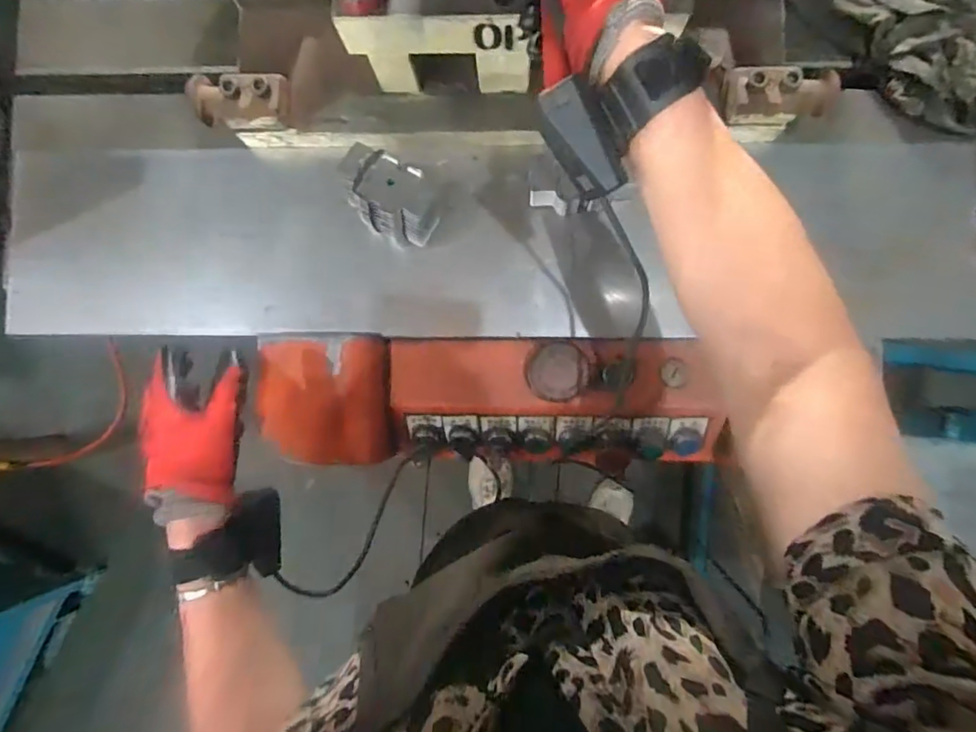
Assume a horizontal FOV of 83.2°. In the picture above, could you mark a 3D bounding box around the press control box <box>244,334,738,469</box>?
[{"bbox_3d":[0.011,0.038,0.571,0.463,0.091,0.134,0,86,1],"label":"press control box"}]

